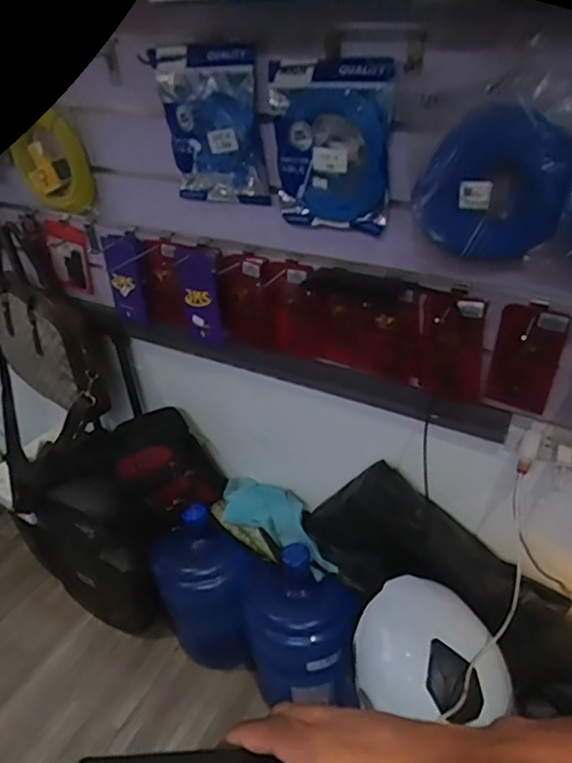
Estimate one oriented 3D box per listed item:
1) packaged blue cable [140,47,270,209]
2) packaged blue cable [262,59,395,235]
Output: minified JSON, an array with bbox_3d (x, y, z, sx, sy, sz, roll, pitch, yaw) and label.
[{"bbox_3d":[-0.118,-0.410,0.949,0.191,0.230,0.034,12,39,22],"label":"packaged blue cable"},{"bbox_3d":[0.062,-0.338,0.860,0.191,0.229,0.043,14,39,24],"label":"packaged blue cable"}]

